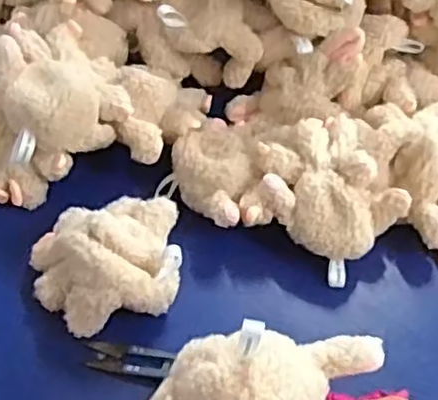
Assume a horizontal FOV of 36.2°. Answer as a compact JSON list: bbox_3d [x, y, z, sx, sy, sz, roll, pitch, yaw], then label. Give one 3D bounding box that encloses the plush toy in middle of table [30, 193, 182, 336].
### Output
[{"bbox_3d":[-0.085,0.047,0.515,0.109,0.069,0.099,-9,51,-12],"label":"plush toy in middle of table"}]

